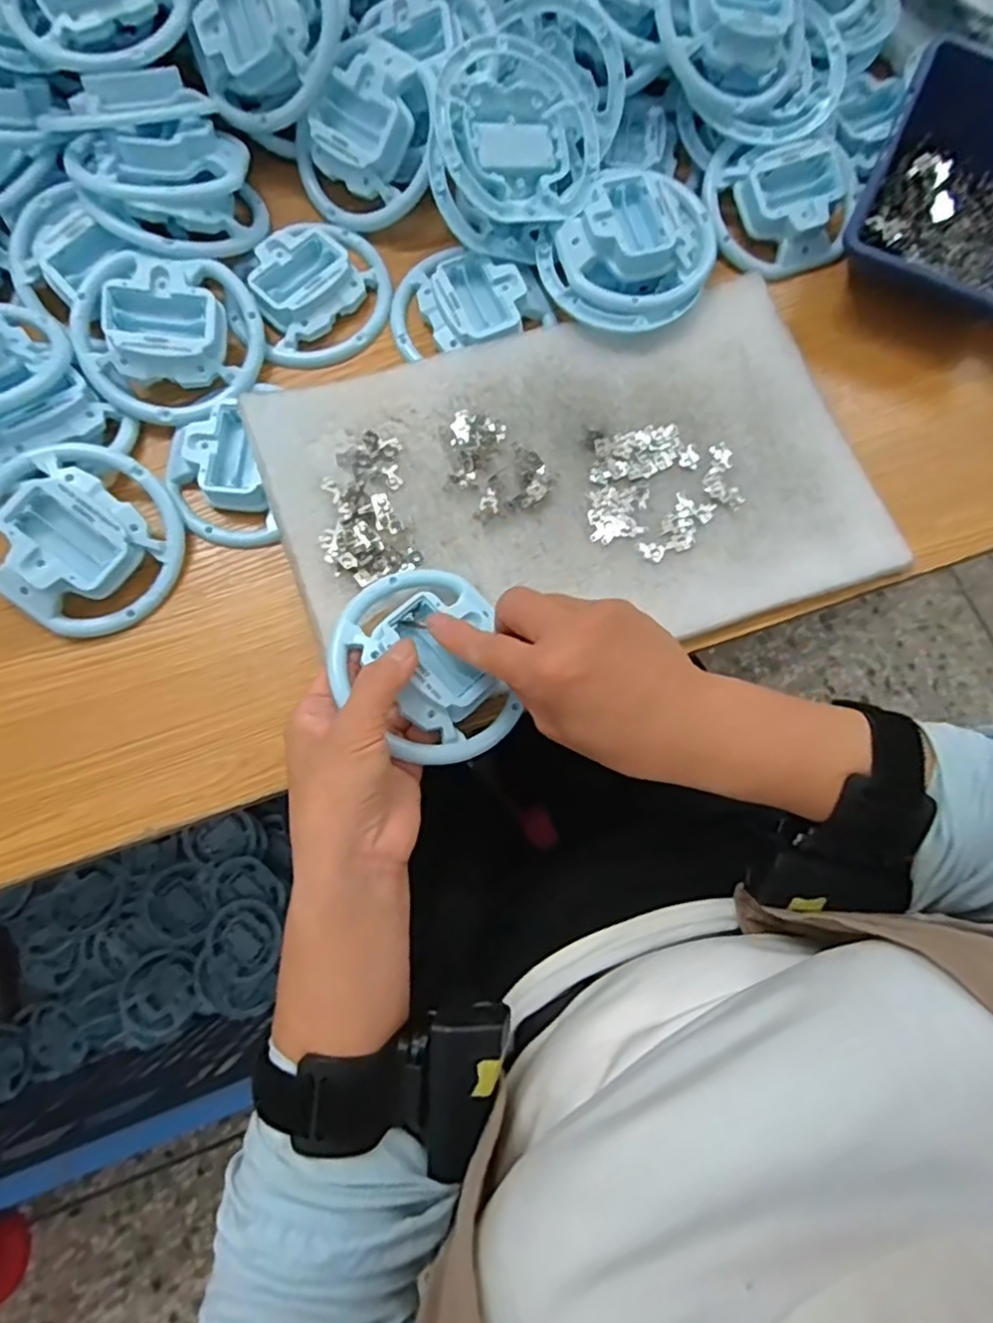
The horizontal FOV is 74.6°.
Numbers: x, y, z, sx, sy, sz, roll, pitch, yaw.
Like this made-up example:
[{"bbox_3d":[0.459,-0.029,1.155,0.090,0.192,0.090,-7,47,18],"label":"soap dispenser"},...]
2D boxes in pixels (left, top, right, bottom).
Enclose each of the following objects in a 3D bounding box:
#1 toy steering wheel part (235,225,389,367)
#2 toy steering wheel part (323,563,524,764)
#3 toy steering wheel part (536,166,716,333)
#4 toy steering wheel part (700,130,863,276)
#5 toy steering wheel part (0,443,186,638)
[{"bbox_3d":[-0.110,-0.233,0.410,0.085,0.024,0.081,-20,78,-6],"label":"toy steering wheel part"},{"bbox_3d":[-0.040,0.001,0.334,0.086,0.027,0.103,-15,78,-5],"label":"toy steering wheel part"},{"bbox_3d":[0.086,-0.255,0.403,0.109,0.032,0.095,-44,82,-10],"label":"toy steering wheel part"},{"bbox_3d":[0.185,-0.302,0.420,0.095,0.029,0.103,22,77,4],"label":"toy steering wheel part"},{"bbox_3d":[-0.227,-0.070,0.356,0.105,0.034,0.105,3,84,-26],"label":"toy steering wheel part"}]

